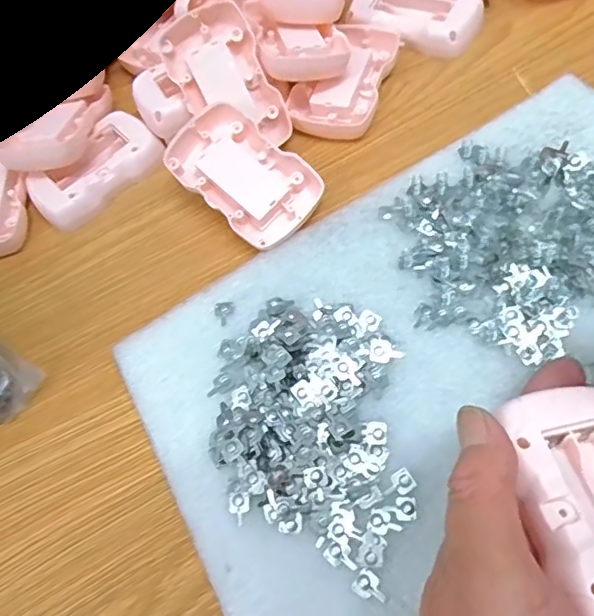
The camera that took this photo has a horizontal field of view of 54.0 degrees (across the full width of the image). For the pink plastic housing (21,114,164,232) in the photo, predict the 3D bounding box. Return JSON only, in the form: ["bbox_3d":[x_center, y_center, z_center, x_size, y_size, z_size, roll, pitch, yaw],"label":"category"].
[{"bbox_3d":[-0.128,-0.087,0.368,0.082,0.016,0.051,-42,63,-12],"label":"pink plastic housing"}]

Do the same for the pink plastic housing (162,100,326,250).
[{"bbox_3d":[-0.031,-0.076,0.334,0.086,0.027,0.052,39,72,20],"label":"pink plastic housing"}]

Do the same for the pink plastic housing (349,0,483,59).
[{"bbox_3d":[0.077,-0.196,0.386,0.085,0.015,0.050,19,67,20],"label":"pink plastic housing"}]

